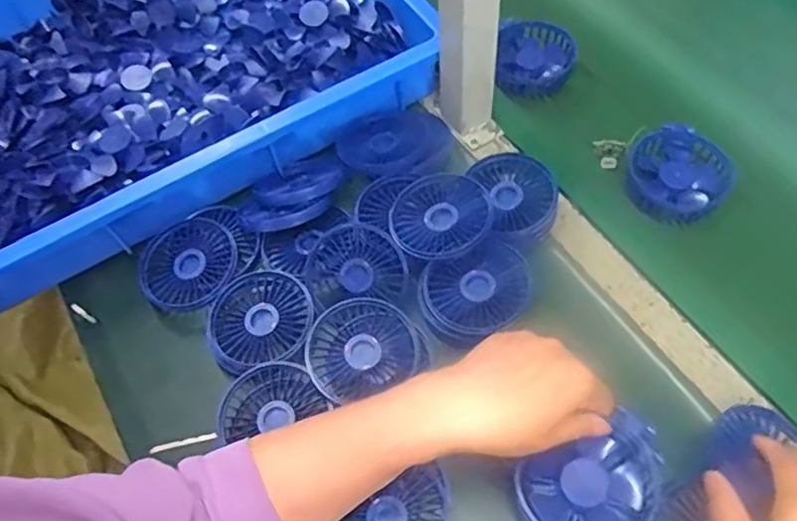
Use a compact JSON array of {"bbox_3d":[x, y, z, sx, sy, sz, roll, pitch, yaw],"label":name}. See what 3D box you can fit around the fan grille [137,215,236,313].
[{"bbox_3d":[-0.194,0.004,0.581,0.079,0.014,0.089,31,86,2],"label":"fan grille"}]

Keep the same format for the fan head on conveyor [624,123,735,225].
[{"bbox_3d":[0.258,-0.077,0.590,0.089,0.038,0.089,0,82,2],"label":"fan head on conveyor"}]

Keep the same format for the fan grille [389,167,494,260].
[{"bbox_3d":[0.037,-0.039,0.567,0.085,0.017,0.085,-2,70,6],"label":"fan grille"}]

